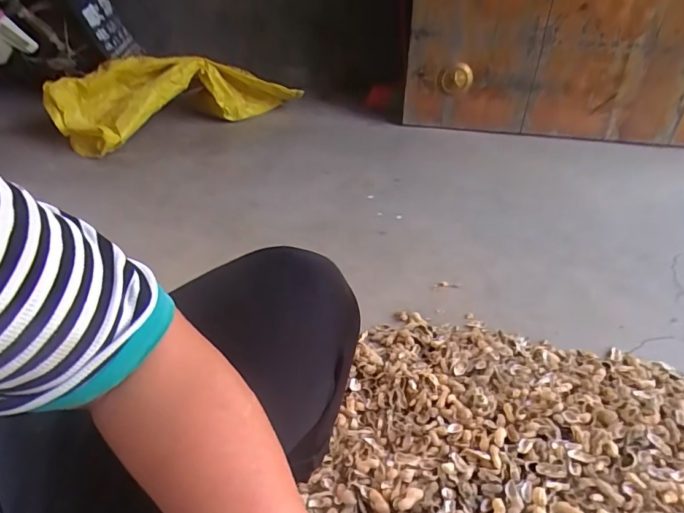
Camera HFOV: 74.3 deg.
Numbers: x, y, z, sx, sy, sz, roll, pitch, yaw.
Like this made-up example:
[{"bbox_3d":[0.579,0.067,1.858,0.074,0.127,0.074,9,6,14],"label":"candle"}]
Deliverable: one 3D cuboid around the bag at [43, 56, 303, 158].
[{"bbox_3d":[-0.619,-0.585,1.647,0.819,0.249,0.332,-18,42,-22],"label":"bag"}]

